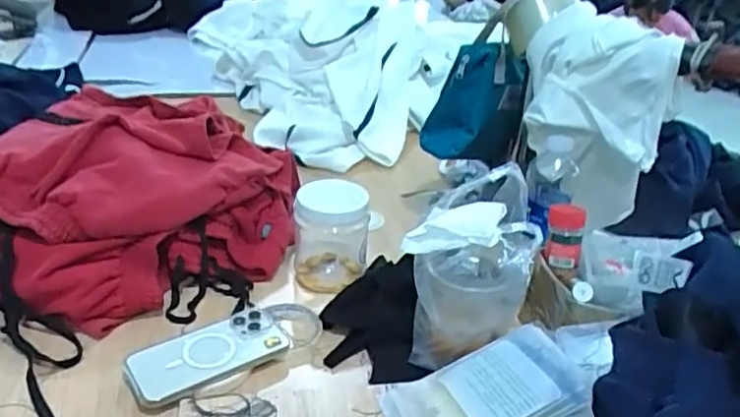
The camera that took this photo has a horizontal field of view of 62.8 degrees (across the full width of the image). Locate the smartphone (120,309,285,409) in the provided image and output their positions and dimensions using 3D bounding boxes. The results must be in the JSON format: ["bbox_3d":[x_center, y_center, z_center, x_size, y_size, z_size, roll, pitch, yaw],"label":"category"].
[{"bbox_3d":[-0.171,0.154,0.656,0.169,0.015,0.082,-20,43,-33],"label":"smartphone"}]

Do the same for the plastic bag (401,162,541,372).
[{"bbox_3d":[0.100,0.067,0.633,0.126,0.204,0.095,11,30,11],"label":"plastic bag"}]

